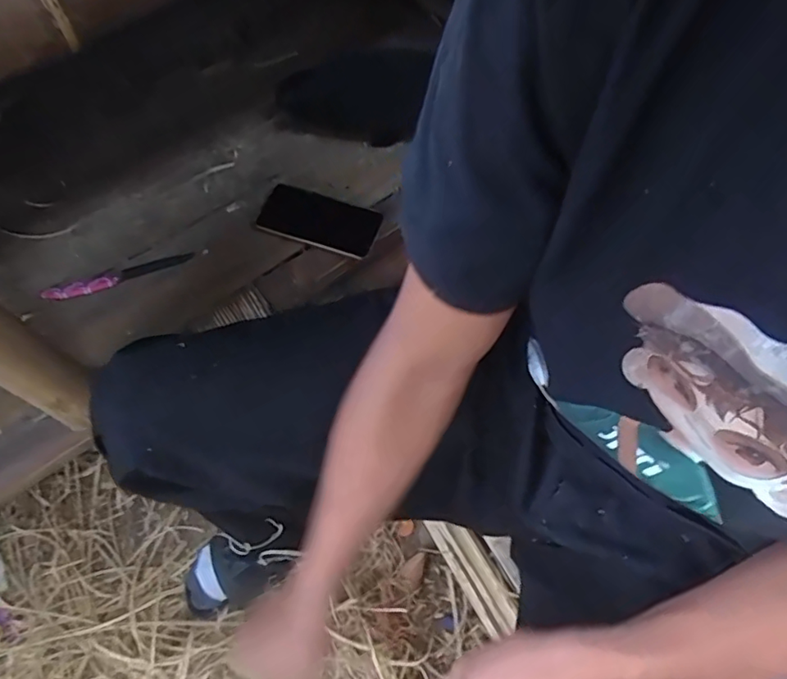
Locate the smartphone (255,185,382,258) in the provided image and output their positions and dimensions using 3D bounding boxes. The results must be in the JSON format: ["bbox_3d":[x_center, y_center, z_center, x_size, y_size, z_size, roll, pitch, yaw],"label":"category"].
[{"bbox_3d":[-0.101,-0.166,0.740,0.163,0.015,0.081,15,63,7],"label":"smartphone"}]

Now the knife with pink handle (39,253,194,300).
[{"bbox_3d":[-0.363,-0.083,0.711,0.191,0.009,0.025,-17,64,-9],"label":"knife with pink handle"}]

